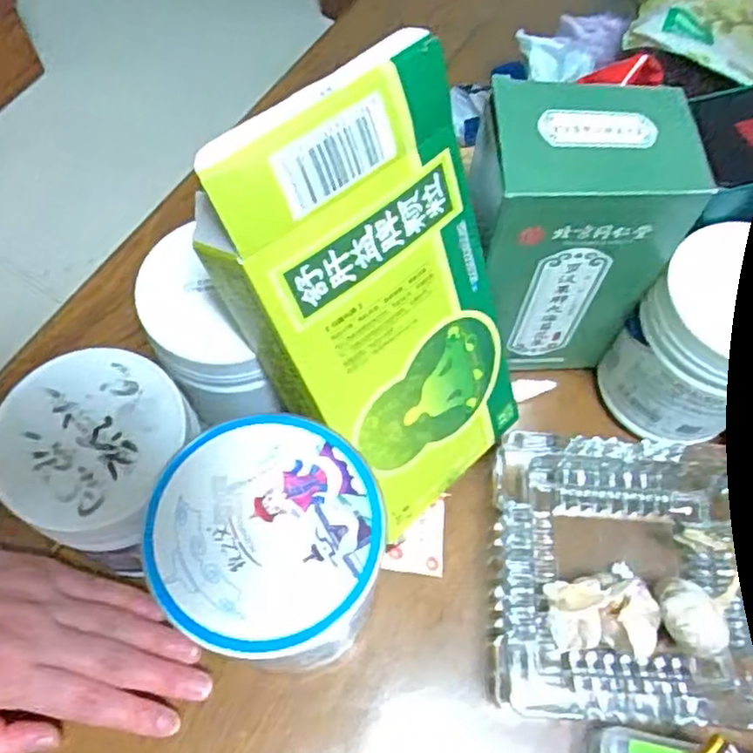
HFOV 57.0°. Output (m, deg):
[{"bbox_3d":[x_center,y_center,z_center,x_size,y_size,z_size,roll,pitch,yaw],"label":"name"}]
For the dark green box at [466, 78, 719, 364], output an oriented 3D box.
[{"bbox_3d":[0.098,-0.075,0.381,0.103,0.159,0.072,0,64,-2],"label":"dark green box"}]

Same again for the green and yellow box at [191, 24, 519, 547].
[{"bbox_3d":[0.002,-0.026,0.334,0.113,0.231,0.036,-38,44,-17],"label":"green and yellow box"}]

